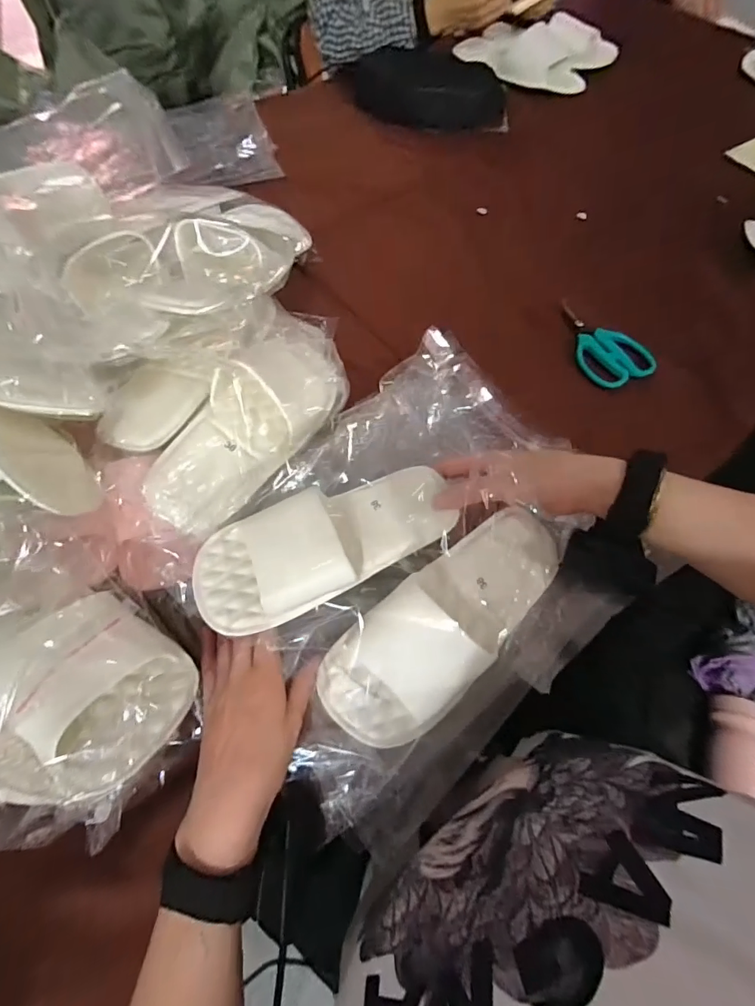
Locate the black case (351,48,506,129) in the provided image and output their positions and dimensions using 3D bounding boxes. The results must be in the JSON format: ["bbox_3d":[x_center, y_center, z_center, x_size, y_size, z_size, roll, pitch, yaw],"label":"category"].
[{"bbox_3d":[0.091,-0.727,0.781,0.268,0.089,0.063,3,64,1],"label":"black case"}]

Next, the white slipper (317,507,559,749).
[{"bbox_3d":[0.055,0.093,0.354,0.220,0.060,0.090,-35,69,-16],"label":"white slipper"}]

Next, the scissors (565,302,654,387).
[{"bbox_3d":[0.262,-0.195,0.540,0.075,0.012,0.136,-24,66,-12],"label":"scissors"}]

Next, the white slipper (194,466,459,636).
[{"bbox_3d":[-0.040,0.027,0.376,0.219,0.047,0.091,-22,66,-19],"label":"white slipper"}]

